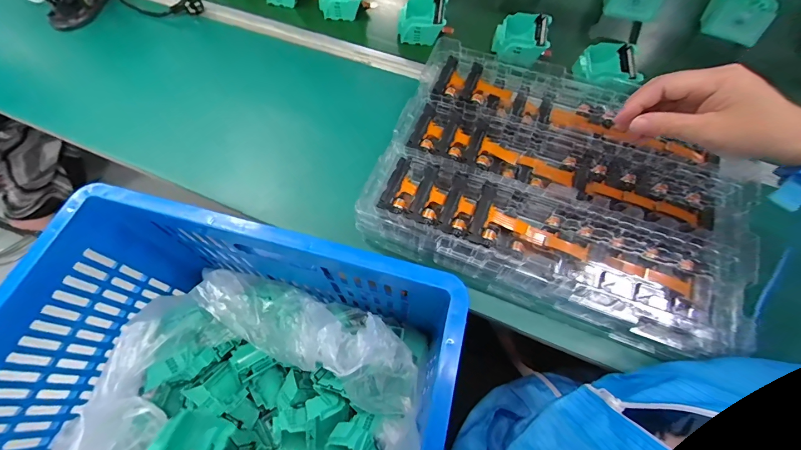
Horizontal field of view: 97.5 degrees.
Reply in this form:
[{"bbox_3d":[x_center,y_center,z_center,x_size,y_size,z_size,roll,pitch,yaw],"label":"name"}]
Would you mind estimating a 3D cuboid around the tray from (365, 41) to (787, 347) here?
[{"bbox_3d":[0.177,-0.053,0.407,0.390,0.053,0.273,19,68,11],"label":"tray"}]

